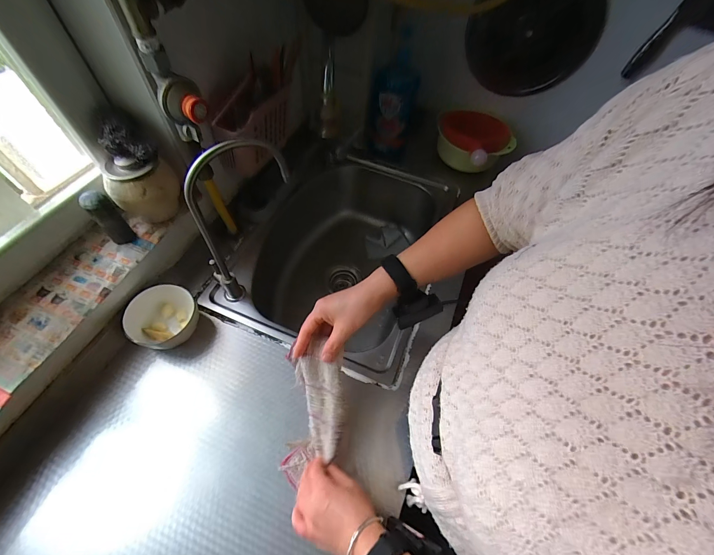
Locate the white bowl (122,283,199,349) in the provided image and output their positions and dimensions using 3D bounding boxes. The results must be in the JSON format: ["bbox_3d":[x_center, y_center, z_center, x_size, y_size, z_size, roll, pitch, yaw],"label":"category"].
[{"bbox_3d":[-0.357,0.073,0.567,0.118,0.065,0.114,2,57,-3],"label":"white bowl"}]

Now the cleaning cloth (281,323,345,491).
[{"bbox_3d":[-0.059,0.196,0.467,0.082,0.052,0.219,7,96,0],"label":"cleaning cloth"}]

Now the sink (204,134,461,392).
[{"bbox_3d":[-0.035,-0.036,0.841,0.442,0.267,0.590,20,58,9],"label":"sink"}]

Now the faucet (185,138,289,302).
[{"bbox_3d":[-0.190,-0.092,0.529,0.163,0.318,0.052,-32,65,-22],"label":"faucet"}]

